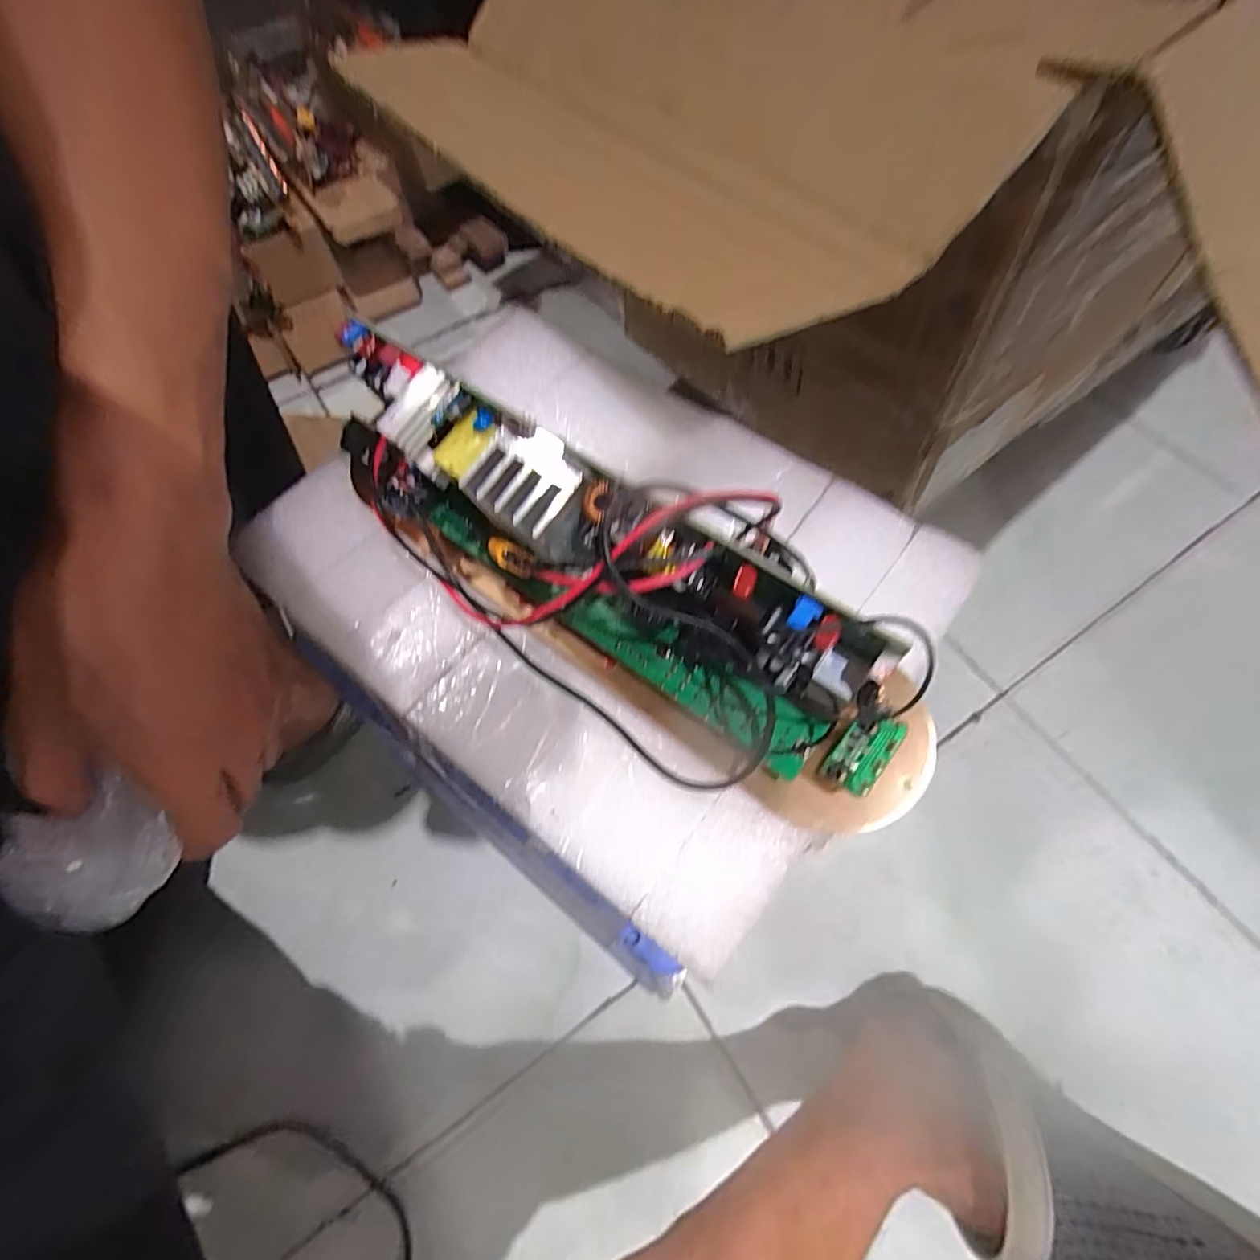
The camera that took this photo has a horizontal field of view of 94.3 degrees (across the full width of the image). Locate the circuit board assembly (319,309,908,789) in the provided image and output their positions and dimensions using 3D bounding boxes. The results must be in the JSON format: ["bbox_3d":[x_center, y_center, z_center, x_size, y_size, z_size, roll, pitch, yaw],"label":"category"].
[{"bbox_3d":[-0.023,-0.027,0.221,0.264,0.087,0.071,29,69,14],"label":"circuit board assembly"}]

